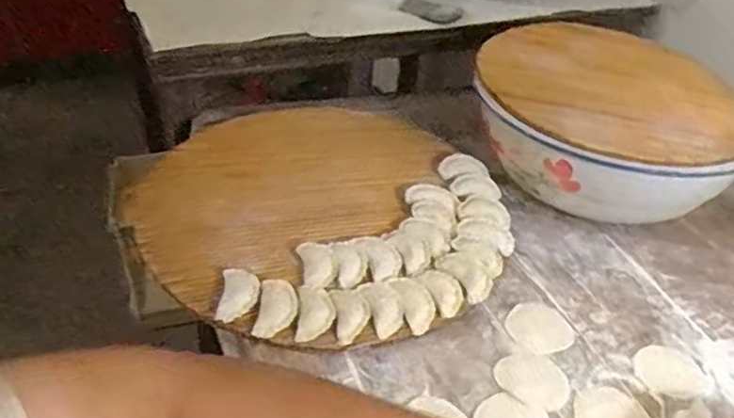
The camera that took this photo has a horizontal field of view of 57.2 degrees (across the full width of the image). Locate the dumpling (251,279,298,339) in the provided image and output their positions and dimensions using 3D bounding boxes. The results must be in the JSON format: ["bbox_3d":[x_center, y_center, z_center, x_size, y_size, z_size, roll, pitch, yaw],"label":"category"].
[{"bbox_3d":[-0.090,0.099,0.676,0.037,0.015,0.068,5,37,1],"label":"dumpling"}]

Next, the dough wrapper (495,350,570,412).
[{"bbox_3d":[0.165,0.166,0.668,0.071,0.004,0.065,2,37,-2],"label":"dough wrapper"}]

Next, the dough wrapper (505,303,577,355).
[{"bbox_3d":[0.185,0.127,0.723,0.067,0.004,0.068,2,37,-2],"label":"dough wrapper"}]

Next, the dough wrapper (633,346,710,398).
[{"bbox_3d":[0.310,0.165,0.686,0.070,0.004,0.061,19,40,19],"label":"dough wrapper"}]

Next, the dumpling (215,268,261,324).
[{"bbox_3d":[-0.130,0.087,0.689,0.040,0.016,0.065,3,37,-1],"label":"dumpling"}]

